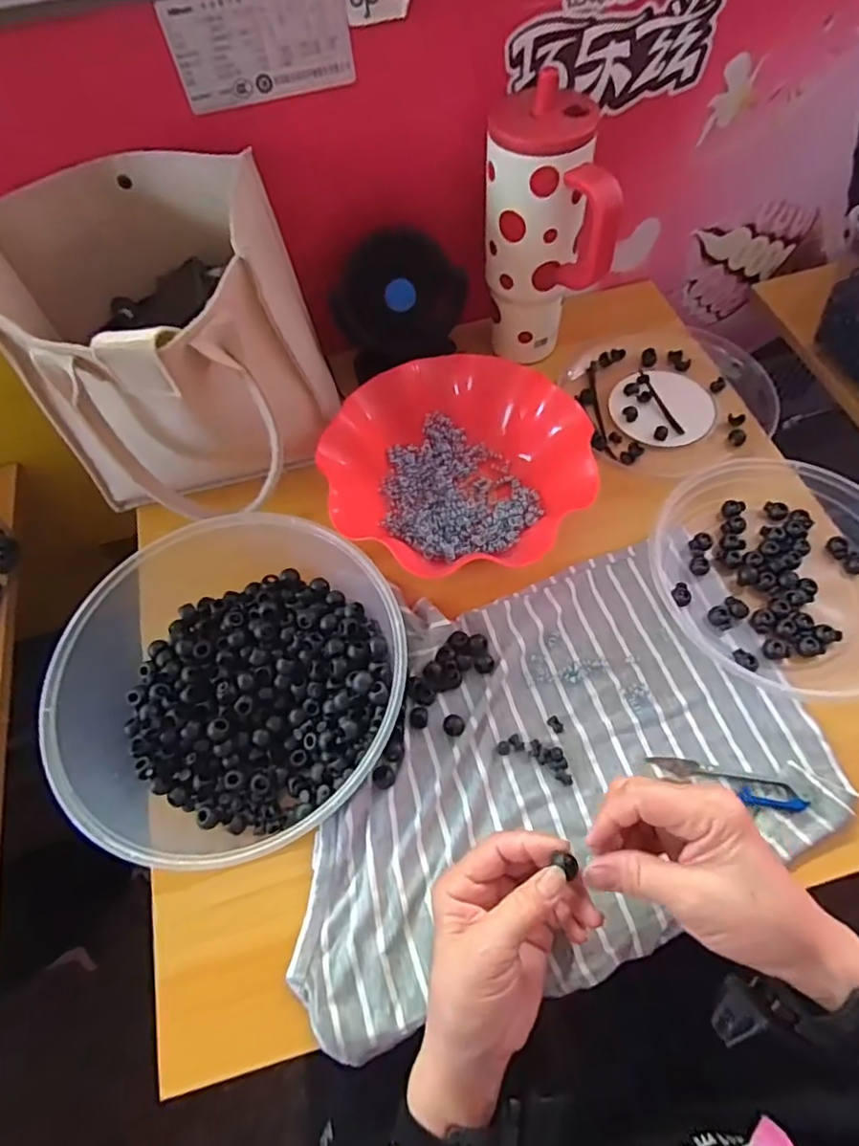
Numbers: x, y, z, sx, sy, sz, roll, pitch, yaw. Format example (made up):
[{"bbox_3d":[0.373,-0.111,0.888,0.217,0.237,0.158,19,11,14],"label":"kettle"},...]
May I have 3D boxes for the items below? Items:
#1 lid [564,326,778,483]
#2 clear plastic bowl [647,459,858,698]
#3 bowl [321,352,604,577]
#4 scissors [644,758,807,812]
[{"bbox_3d":[0.233,-0.179,0.588,0.181,0.021,0.183,-2,61,3],"label":"lid"},{"bbox_3d":[0.284,-0.002,0.469,0.183,0.040,0.188,-2,61,3],"label":"clear plastic bowl"},{"bbox_3d":[0.023,-0.100,0.524,0.216,0.058,0.194,-5,61,1],"label":"bowl"},{"bbox_3d":[0.205,0.145,0.408,0.098,0.010,0.021,11,62,10],"label":"scissors"}]

